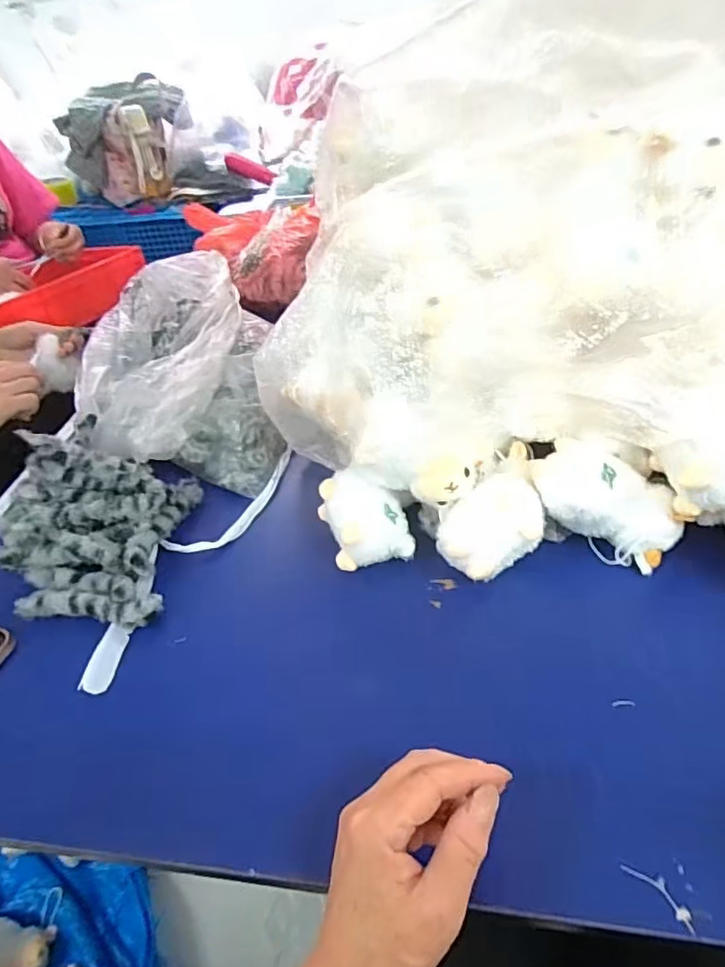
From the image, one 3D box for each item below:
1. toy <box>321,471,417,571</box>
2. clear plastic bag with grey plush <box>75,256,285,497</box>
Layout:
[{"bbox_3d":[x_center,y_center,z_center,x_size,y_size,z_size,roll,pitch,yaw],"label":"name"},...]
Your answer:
[{"bbox_3d":[0.002,0.029,0.487,0.063,0.062,0.077,-17,42,-10],"label":"toy"},{"bbox_3d":[-0.216,-0.125,0.657,0.194,0.137,0.346,-18,42,-11],"label":"clear plastic bag with grey plush"}]

